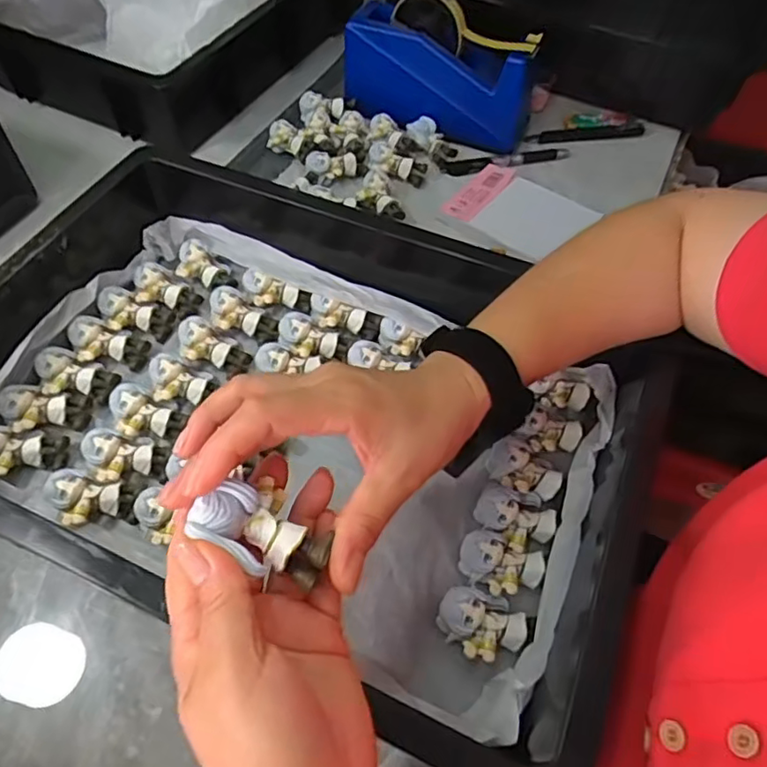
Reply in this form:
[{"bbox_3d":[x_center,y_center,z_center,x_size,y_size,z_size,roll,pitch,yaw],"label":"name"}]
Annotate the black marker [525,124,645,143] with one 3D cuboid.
[{"bbox_3d":[0.210,-0.261,0.616,0.117,0.016,0.016,-1,55,-3],"label":"black marker"}]

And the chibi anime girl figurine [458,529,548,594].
[{"bbox_3d":[0.074,0.115,0.372,0.052,0.030,0.035,23,58,13],"label":"chibi anime girl figurine"}]

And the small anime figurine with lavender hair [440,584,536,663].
[{"bbox_3d":[0.061,0.144,0.350,0.055,0.028,0.038,4,55,1],"label":"small anime figurine with lavender hair"}]

